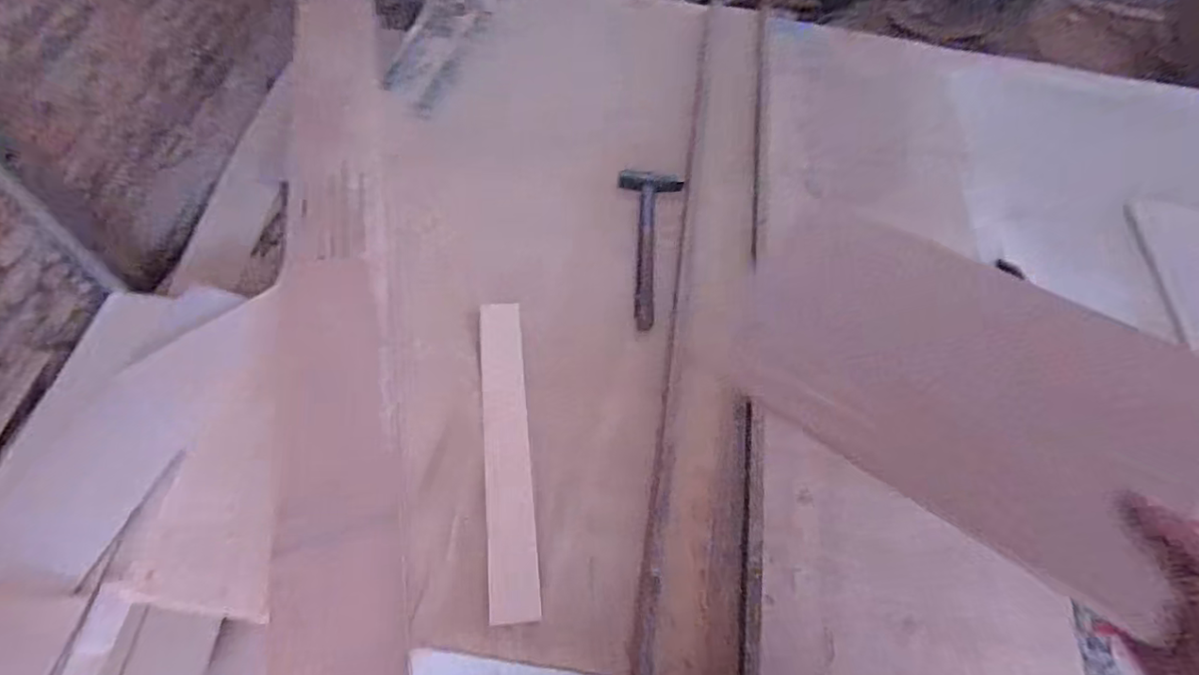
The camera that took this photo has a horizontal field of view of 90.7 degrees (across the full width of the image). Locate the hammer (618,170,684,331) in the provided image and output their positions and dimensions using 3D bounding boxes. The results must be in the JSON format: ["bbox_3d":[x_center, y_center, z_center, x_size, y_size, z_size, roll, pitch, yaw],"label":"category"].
[{"bbox_3d":[0.069,-0.136,0.858,0.092,0.019,0.293,6,60,-1],"label":"hammer"}]

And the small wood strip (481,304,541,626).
[{"bbox_3d":[-0.108,0.124,0.691,0.051,0.010,0.376,-5,61,-7],"label":"small wood strip"}]

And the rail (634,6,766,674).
[{"bbox_3d":[0.167,-0.098,0.825,0.114,0.028,1.164,9,60,1],"label":"rail"}]

